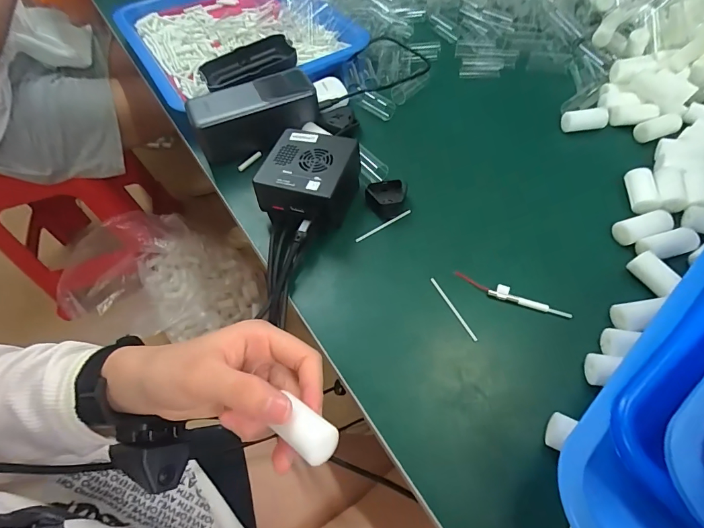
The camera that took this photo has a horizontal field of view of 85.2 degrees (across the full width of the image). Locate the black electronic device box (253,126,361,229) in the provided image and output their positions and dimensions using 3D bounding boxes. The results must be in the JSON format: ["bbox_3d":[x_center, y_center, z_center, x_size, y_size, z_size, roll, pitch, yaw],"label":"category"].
[{"bbox_3d":[-0.037,-0.073,0.349,0.077,0.052,0.087,9,57,10],"label":"black electronic device box"}]

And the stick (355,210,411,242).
[{"bbox_3d":[0.029,-0.035,0.349,0.059,0.005,0.004,-28,59,-15],"label":"stick"}]

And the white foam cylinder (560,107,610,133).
[{"bbox_3d":[0.247,-0.153,0.407,0.047,0.015,0.018,-7,56,-1],"label":"white foam cylinder"}]

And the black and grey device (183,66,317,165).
[{"bbox_3d":[-0.103,-0.158,0.409,0.127,0.055,0.064,-25,58,-13],"label":"black and grey device"}]

